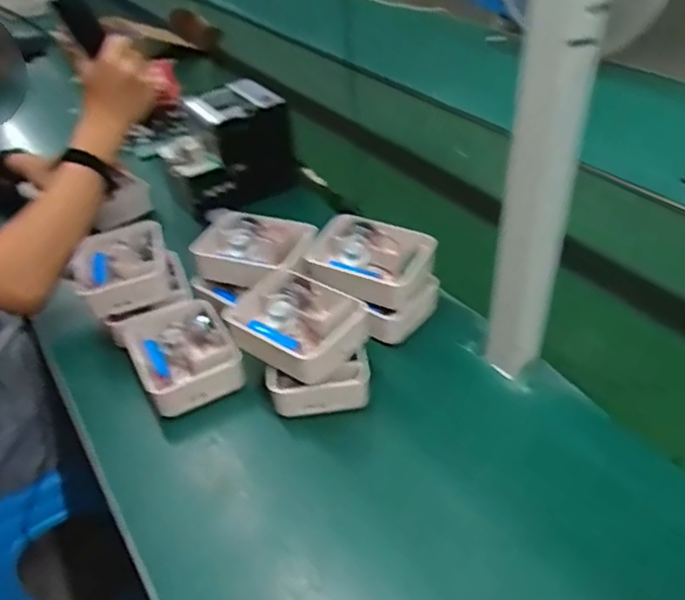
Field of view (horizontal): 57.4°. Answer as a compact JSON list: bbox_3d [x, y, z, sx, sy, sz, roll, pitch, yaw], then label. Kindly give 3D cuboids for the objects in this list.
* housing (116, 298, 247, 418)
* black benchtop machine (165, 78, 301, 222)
[{"bbox_3d":[-0.181,0.056,0.709,0.105,0.041,0.140,-23,43,-22],"label":"housing"},{"bbox_3d":[-0.186,-0.237,0.997,0.177,0.152,0.132,-29,45,-27],"label":"black benchtop machine"}]

